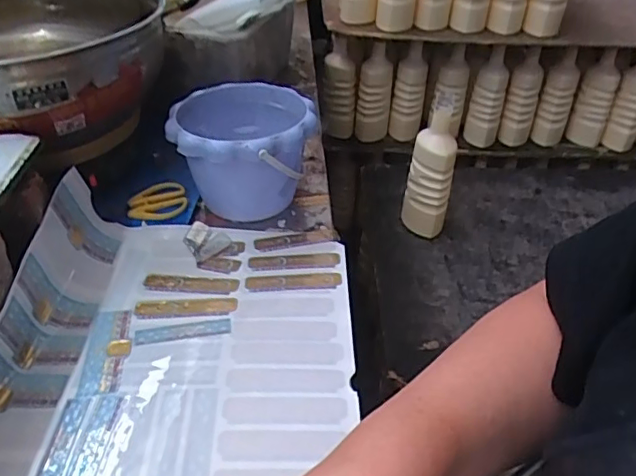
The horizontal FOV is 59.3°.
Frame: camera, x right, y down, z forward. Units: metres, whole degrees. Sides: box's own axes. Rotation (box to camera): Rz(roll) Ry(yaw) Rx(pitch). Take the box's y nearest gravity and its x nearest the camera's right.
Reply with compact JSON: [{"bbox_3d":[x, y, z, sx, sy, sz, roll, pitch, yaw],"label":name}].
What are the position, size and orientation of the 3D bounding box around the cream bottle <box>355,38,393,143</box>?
[{"bbox_3d":[0.129,-0.333,1.265,0.077,0.250,0.068,6,37,3],"label":"cream bottle"}]

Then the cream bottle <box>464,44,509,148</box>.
[{"bbox_3d":[0.403,-0.336,1.319,0.079,0.241,0.063,16,38,15],"label":"cream bottle"}]

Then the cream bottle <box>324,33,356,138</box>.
[{"bbox_3d":[0.049,-0.341,1.263,0.074,0.248,0.074,3,37,-1],"label":"cream bottle"}]

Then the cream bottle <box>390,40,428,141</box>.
[{"bbox_3d":[0.210,-0.337,1.292,0.073,0.264,0.062,9,37,7],"label":"cream bottle"}]

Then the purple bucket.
[{"bbox_3d":[-0.078,-0.088,0.612,0.142,0.116,0.146,0,39,0],"label":"purple bucket"}]

